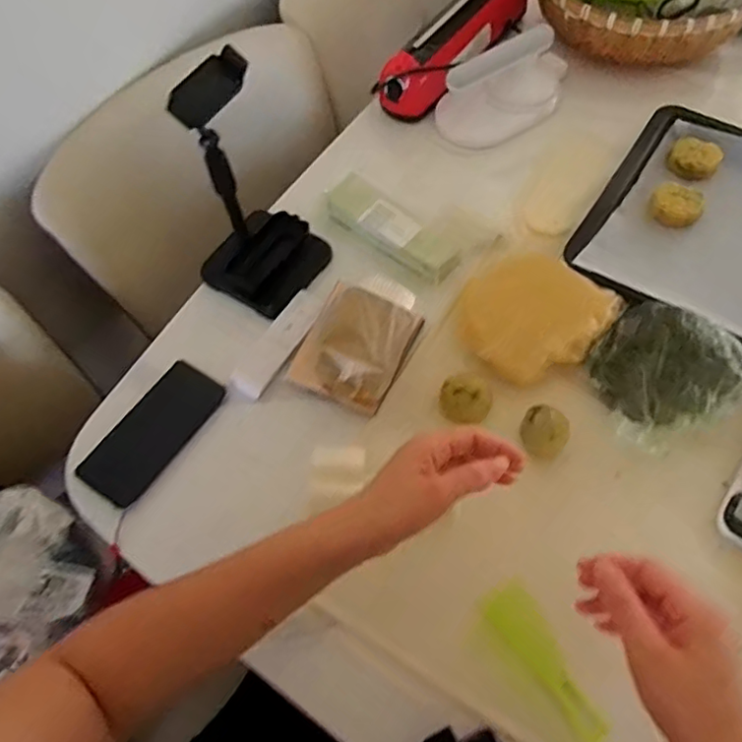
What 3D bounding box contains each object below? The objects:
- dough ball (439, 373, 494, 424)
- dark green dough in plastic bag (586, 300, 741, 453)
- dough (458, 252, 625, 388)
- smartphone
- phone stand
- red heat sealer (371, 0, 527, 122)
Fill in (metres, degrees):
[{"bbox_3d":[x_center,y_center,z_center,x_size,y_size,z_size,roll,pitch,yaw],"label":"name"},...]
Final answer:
[{"bbox_3d":[0.100,0.030,0.614,0.054,0.040,0.054,-1,62,3],"label":"dough ball"},{"bbox_3d":[0.297,-0.010,0.585,0.141,0.069,0.132,-22,63,-8],"label":"dark green dough in plastic bag"},{"bbox_3d":[0.173,-0.062,0.638,0.142,0.028,0.153,-1,62,3],"label":"dough"},{"bbox_3d":[-0.229,0.063,0.624,0.076,0.010,0.156,30,68,17],"label":"smartphone"},{"bbox_3d":[-0.132,-0.186,0.612,0.115,0.245,0.120,25,66,15],"label":"phone stand"},{"bbox_3d":[0.128,-0.502,0.805,0.074,0.169,0.309,37,70,20],"label":"red heat sealer"}]

